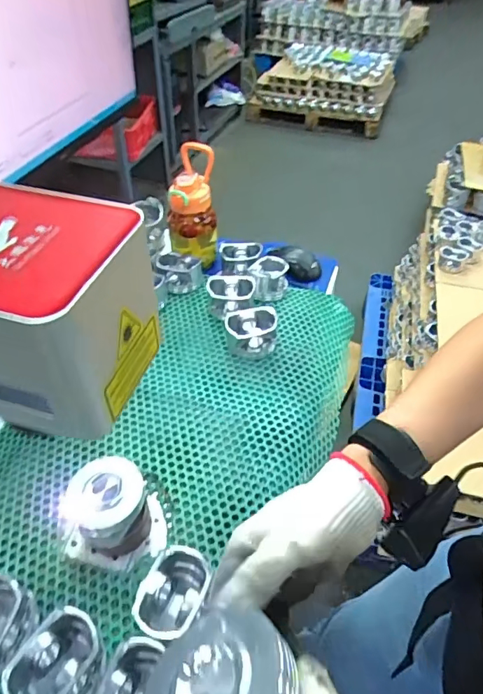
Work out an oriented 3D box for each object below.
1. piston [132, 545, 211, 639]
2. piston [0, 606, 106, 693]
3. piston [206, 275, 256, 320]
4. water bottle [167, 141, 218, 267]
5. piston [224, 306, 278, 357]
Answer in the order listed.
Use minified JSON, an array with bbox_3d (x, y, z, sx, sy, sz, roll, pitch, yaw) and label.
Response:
[{"bbox_3d":[-0.062,0.231,0.435,0.064,0.041,0.079,16,48,16],"label":"piston"},{"bbox_3d":[-0.153,0.271,0.394,0.061,0.046,0.075,30,53,26],"label":"piston"},{"bbox_3d":[-0.016,-0.084,0.758,0.074,0.043,0.074,-3,46,-2],"label":"piston"},{"bbox_3d":[-0.088,-0.246,0.828,0.082,0.197,0.085,-3,46,-2],"label":"water bottle"},{"bbox_3d":[0.014,-0.029,0.697,0.072,0.041,0.077,-7,46,-7],"label":"piston"}]

